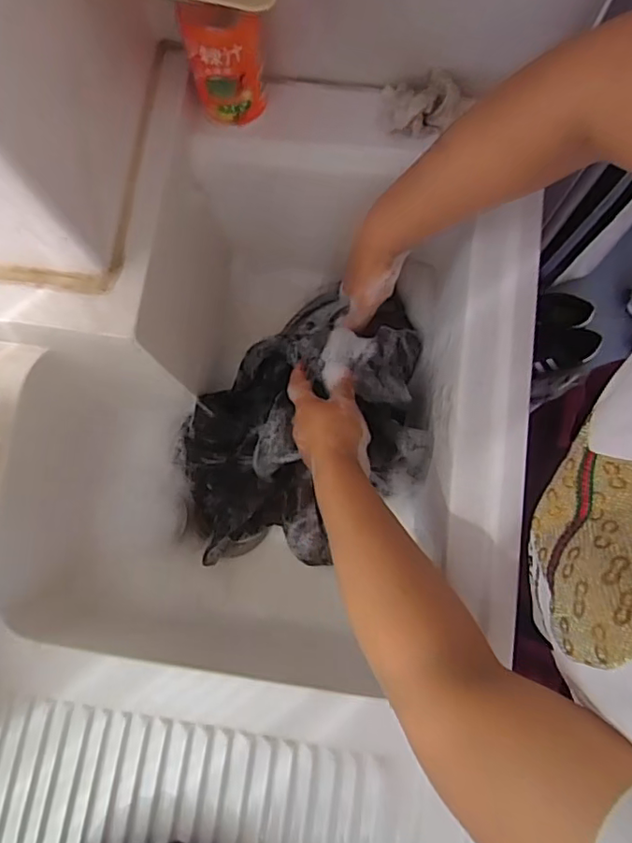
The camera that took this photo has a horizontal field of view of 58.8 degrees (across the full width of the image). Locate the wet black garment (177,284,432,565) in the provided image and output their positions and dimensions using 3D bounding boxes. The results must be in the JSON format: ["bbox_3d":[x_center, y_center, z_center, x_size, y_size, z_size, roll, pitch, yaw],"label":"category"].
[{"bbox_3d":[-0.011,0.014,0.583,0.309,0.147,0.209,-41,81,-7],"label":"wet black garment"}]

